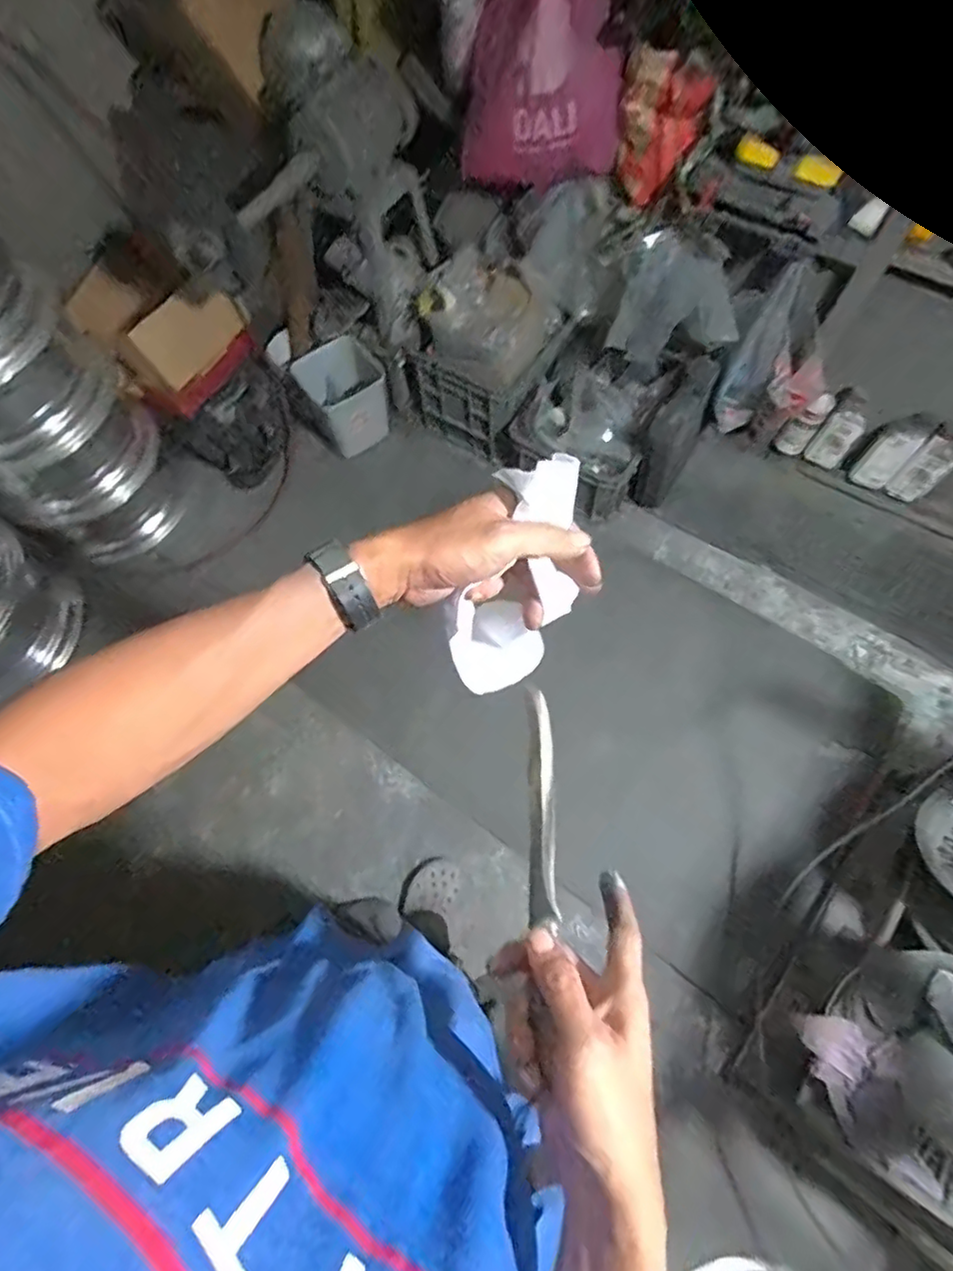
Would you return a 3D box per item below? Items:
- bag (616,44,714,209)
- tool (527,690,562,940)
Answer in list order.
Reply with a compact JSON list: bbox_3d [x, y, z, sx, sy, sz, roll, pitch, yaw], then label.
[{"bbox_3d":[0.355,-0.984,1.133,0.154,0.220,0.062,16,68,7],"label":"bag"},{"bbox_3d":[0.048,0.120,0.428,0.019,0.009,0.171,1,60,1],"label":"tool"}]

